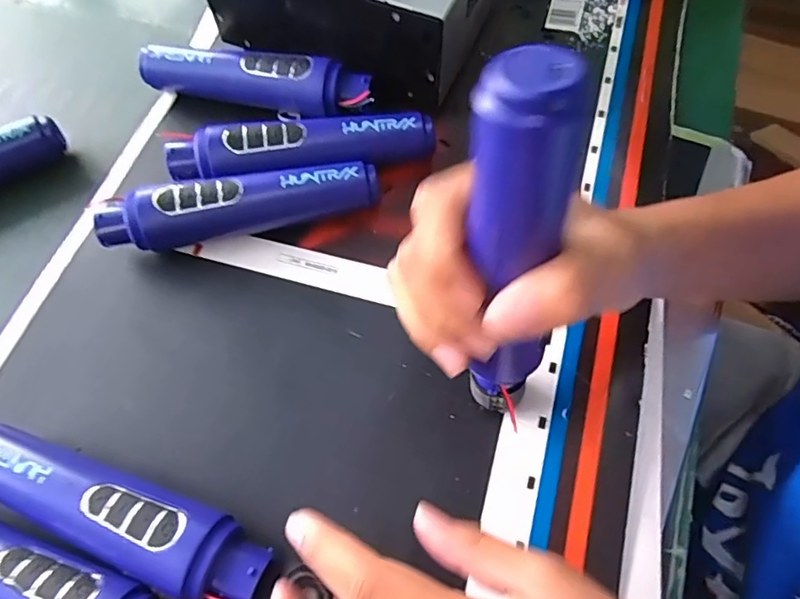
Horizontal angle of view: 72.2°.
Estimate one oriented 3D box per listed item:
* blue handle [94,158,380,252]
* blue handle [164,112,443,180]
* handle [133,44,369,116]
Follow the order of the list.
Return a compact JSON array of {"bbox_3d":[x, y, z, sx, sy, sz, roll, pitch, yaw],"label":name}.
[{"bbox_3d":[-0.100,-0.059,0.347,0.173,0.043,0.035,-12,64,-2],"label":"blue handle"},{"bbox_3d":[-0.063,-0.096,0.363,0.172,0.040,0.039,-8,63,0],"label":"blue handle"},{"bbox_3d":[-0.104,-0.160,0.392,0.168,0.031,0.030,12,64,8],"label":"handle"}]

